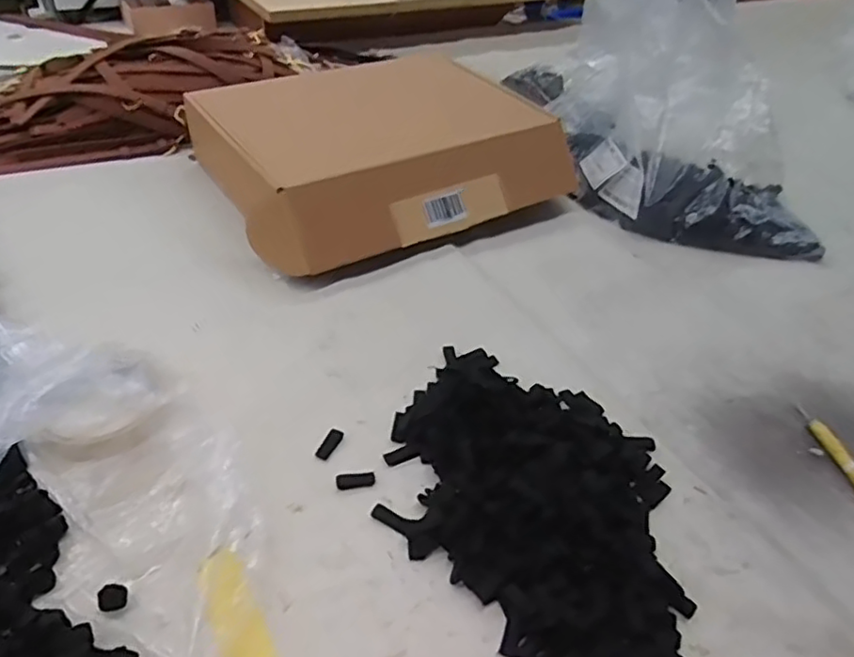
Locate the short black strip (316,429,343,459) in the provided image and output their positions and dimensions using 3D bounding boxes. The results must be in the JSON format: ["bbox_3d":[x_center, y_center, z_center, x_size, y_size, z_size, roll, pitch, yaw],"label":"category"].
[{"bbox_3d":[-0.070,0.083,0.460,0.010,0.004,0.026,20,43,18],"label":"short black strip"}]

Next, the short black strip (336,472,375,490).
[{"bbox_3d":[-0.049,0.104,0.437,0.026,0.005,0.010,-3,41,-9],"label":"short black strip"}]

